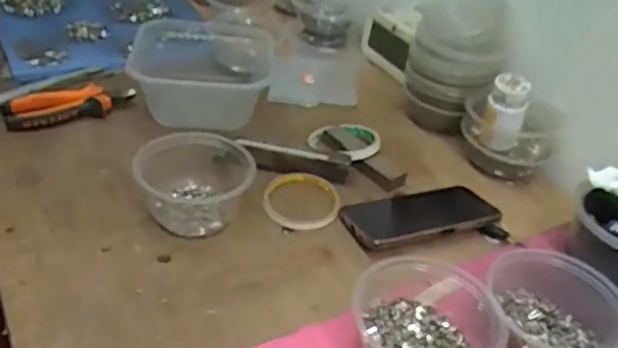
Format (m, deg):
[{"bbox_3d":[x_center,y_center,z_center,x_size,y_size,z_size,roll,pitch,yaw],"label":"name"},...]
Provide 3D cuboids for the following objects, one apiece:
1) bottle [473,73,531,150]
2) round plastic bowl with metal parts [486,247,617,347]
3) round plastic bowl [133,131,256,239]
[{"bbox_3d":[0.226,-0.073,0.711,0.050,0.083,0.037,19,37,14],"label":"bottle"},{"bbox_3d":[0.205,0.117,0.511,0.110,0.067,0.120,6,36,-4],"label":"round plastic bowl with metal parts"},{"bbox_3d":[-0.114,0.004,0.620,0.112,0.070,0.107,6,36,-4],"label":"round plastic bowl"}]

